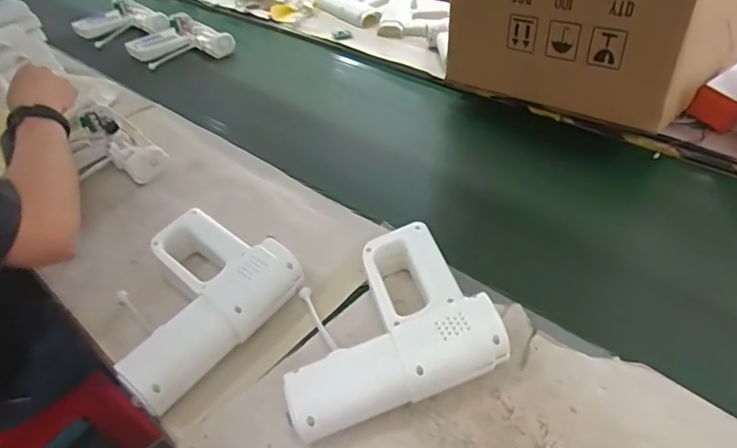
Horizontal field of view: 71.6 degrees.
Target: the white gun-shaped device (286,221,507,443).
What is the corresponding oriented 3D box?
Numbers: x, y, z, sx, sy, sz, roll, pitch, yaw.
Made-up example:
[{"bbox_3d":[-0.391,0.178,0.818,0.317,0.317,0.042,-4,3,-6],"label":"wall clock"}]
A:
[{"bbox_3d":[0.009,0.103,0.531,0.205,0.069,0.183,-17,42,-11],"label":"white gun-shaped device"}]

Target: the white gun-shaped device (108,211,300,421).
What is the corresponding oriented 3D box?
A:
[{"bbox_3d":[-0.210,0.082,0.582,0.187,0.062,0.211,26,51,32],"label":"white gun-shaped device"}]

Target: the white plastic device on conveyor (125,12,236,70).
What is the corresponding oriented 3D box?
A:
[{"bbox_3d":[-0.483,-0.448,1.258,0.263,0.047,0.182,25,51,31],"label":"white plastic device on conveyor"}]

